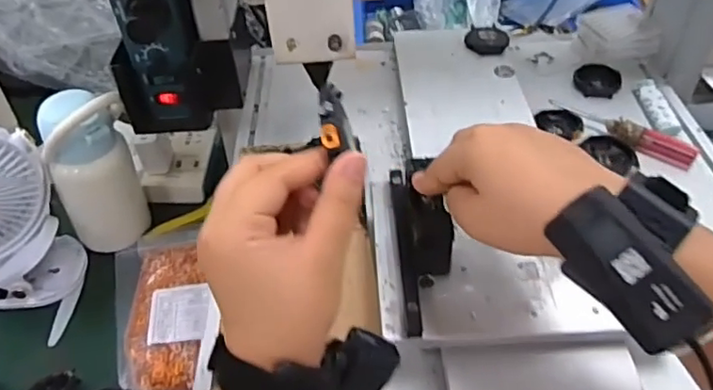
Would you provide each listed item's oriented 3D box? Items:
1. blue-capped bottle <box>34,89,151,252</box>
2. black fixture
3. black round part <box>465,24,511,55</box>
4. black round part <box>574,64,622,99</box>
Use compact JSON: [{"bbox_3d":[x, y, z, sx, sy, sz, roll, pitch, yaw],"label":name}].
[{"bbox_3d":[-0.280,-0.028,0.645,0.085,0.184,0.064,-24,49,-22],"label":"blue-capped bottle"},{"bbox_3d":[0.046,0.021,0.414,0.033,0.052,0.143,-2,46,-1],"label":"black fixture"},{"bbox_3d":[0.145,-0.172,0.666,0.046,0.013,0.050,0,44,0],"label":"black round part"},{"bbox_3d":[0.255,-0.122,0.637,0.046,0.014,0.047,0,44,0],"label":"black round part"}]

